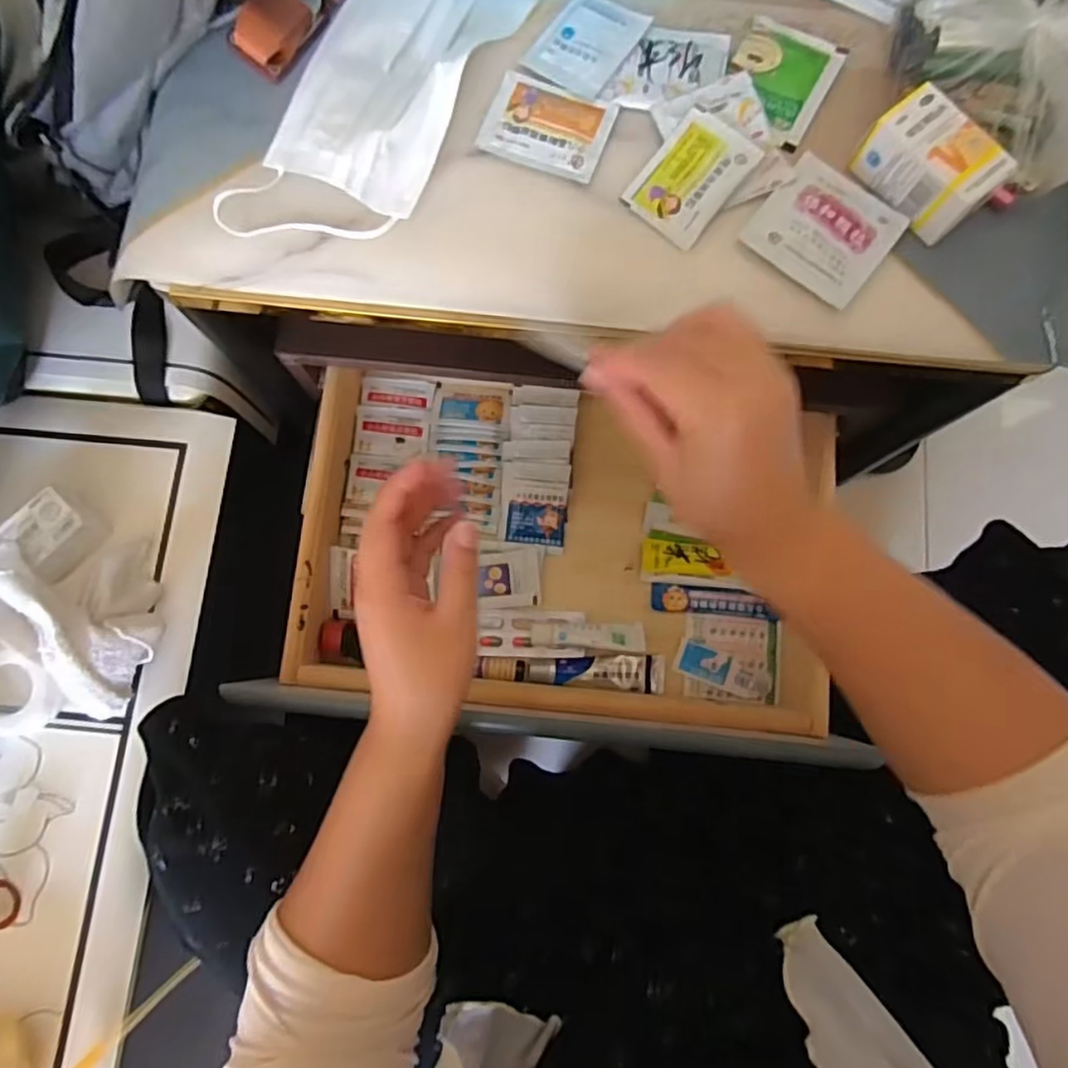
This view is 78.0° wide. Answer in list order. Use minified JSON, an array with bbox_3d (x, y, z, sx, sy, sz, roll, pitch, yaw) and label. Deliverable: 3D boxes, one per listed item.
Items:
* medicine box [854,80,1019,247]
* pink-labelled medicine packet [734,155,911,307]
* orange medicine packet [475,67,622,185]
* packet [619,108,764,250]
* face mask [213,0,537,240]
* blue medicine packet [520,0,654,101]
[{"bbox_3d":[0.213,-0.198,0.355,0.038,0.032,0.066,-38,82,-6],"label":"medicine box"},{"bbox_3d":[0.161,-0.168,0.364,0.069,0.004,0.071,39,82,6],"label":"pink-labelled medicine packet"},{"bbox_3d":[0.008,-0.234,0.376,0.069,0.004,0.051,20,81,3],"label":"orange medicine packet"},{"bbox_3d":[0.087,-0.199,0.366,0.049,0.006,0.069,39,82,6],"label":"packet"},{"bbox_3d":[-0.084,-0.248,0.371,0.084,0.023,0.205,26,81,4],"label":"face mask"},{"bbox_3d":[0.032,-0.289,0.388,0.052,0.006,0.067,33,82,5],"label":"blue medicine packet"}]

